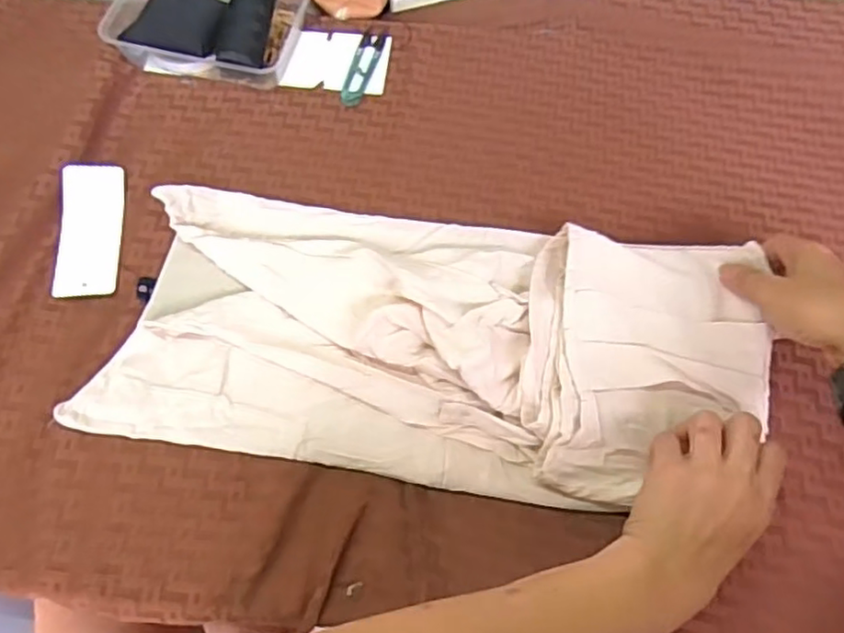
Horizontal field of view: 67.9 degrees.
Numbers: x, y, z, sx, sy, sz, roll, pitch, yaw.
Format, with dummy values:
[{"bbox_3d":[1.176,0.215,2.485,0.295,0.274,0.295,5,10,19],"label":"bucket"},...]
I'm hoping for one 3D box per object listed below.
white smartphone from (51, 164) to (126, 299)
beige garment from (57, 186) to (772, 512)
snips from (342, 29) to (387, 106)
[{"bbox_3d":[-0.272,-0.071,0.515,0.047,0.009,0.122,0,66,-17],"label":"white smartphone"},{"bbox_3d":[0.008,0.013,0.465,0.471,0.050,0.221,3,62,4],"label":"beige garment"},{"bbox_3d":[-0.056,-0.241,0.604,0.023,0.005,0.092,13,62,5],"label":"snips"}]

